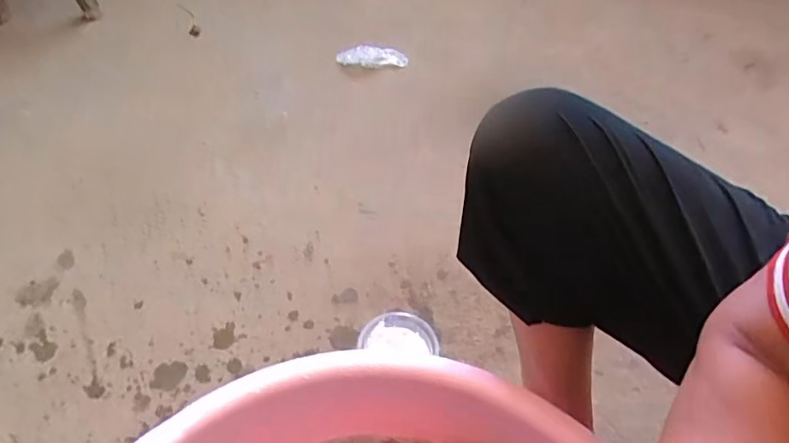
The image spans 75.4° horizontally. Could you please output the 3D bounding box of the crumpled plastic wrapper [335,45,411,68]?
[{"bbox_3d":[-0.047,-0.381,1.177,0.161,0.050,0.024,-4,48,-21],"label":"crumpled plastic wrapper"}]

